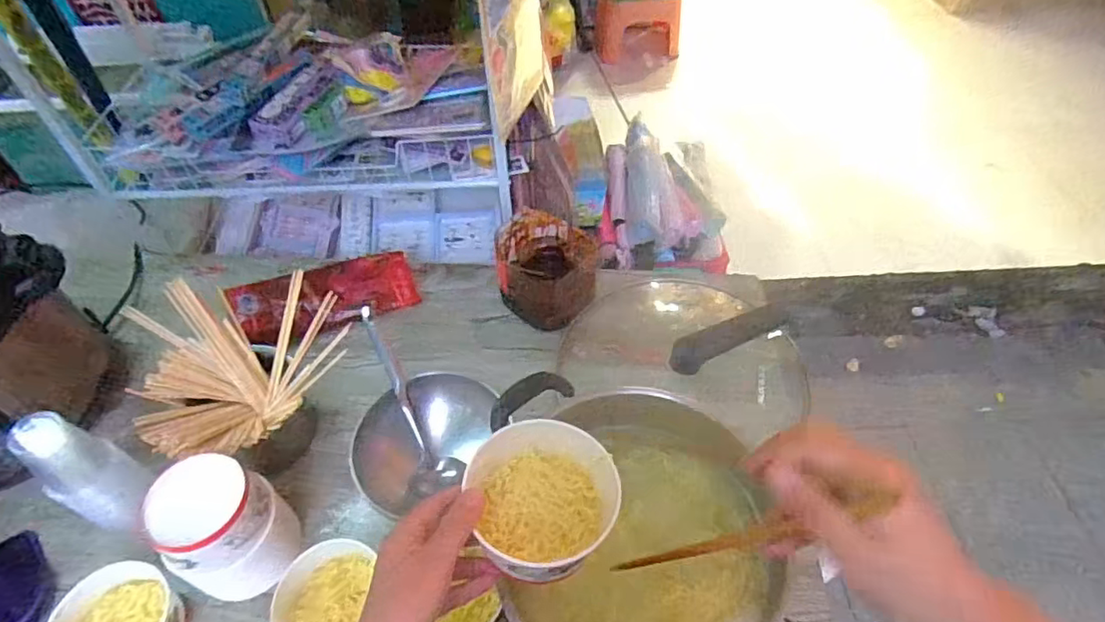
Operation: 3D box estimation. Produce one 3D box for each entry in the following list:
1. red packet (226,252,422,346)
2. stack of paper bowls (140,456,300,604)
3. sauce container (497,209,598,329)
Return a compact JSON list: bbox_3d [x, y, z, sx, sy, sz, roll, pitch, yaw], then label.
[{"bbox_3d":[-0.322,-0.026,0.861,0.243,0.029,0.129,-19,52,-27],"label":"red packet"},{"bbox_3d":[-0.324,0.222,0.597,0.096,0.150,0.092,-16,52,-11],"label":"stack of paper bowls"},{"bbox_3d":[-0.004,-0.062,0.857,0.129,0.114,0.125,-1,50,1],"label":"sauce container"}]

